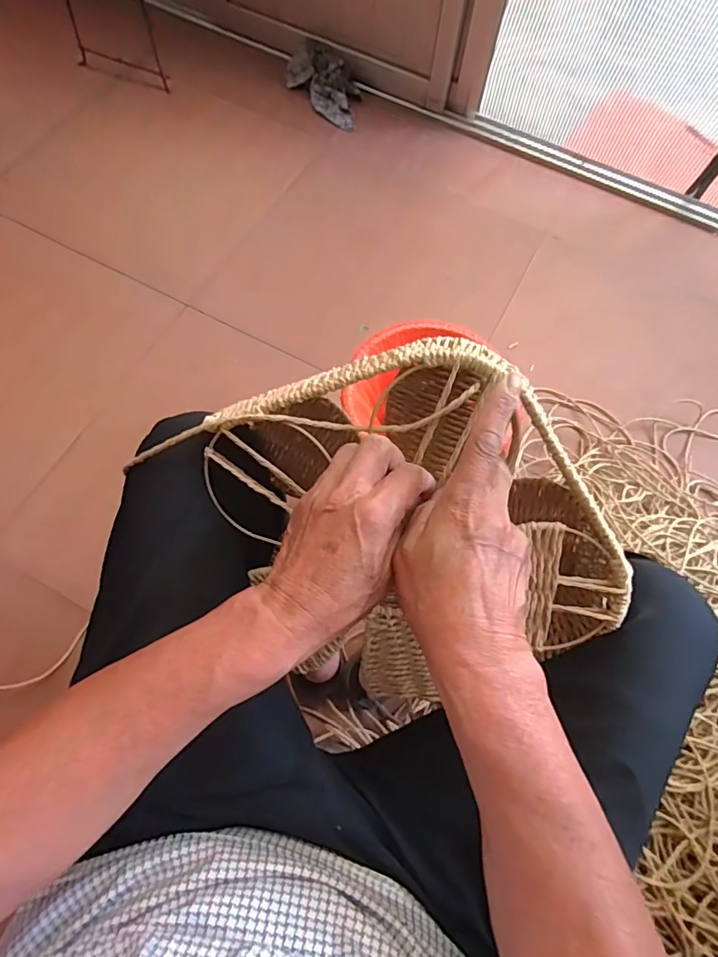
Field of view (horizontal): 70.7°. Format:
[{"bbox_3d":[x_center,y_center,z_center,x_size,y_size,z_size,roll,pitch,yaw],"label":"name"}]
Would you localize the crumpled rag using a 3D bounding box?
[{"bbox_3d":[-0.078,-1.016,1.302,0.126,0.070,0.237,-38,74,-16],"label":"crumpled rag"}]

